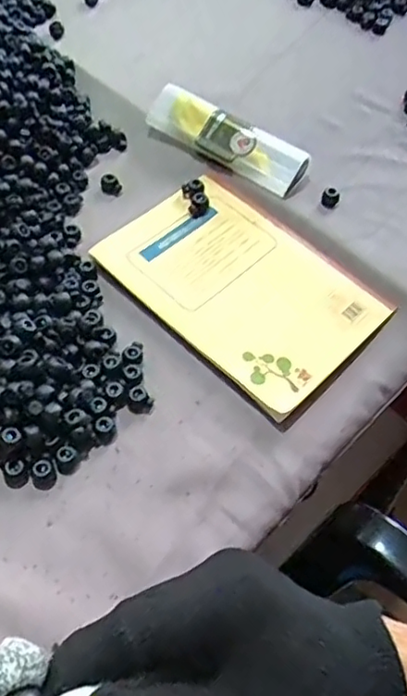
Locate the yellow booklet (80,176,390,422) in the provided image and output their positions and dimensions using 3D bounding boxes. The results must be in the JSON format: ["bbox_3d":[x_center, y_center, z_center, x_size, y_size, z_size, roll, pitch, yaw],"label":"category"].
[{"bbox_3d":[0.029,-0.055,0.498,0.139,0.009,0.205,-38,68,-27],"label":"yellow booklet"}]

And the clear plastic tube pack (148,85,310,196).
[{"bbox_3d":[0.018,-0.183,0.560,0.152,0.034,0.036,35,60,16],"label":"clear plastic tube pack"}]

